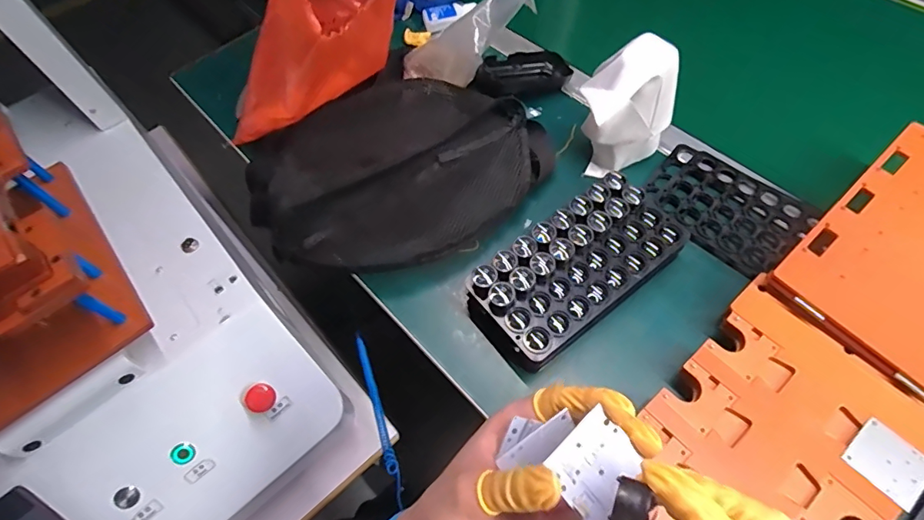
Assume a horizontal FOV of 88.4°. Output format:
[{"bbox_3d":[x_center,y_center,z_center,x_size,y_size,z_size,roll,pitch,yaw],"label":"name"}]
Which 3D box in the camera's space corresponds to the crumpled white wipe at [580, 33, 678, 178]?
[{"bbox_3d":[0.167,-0.148,0.487,0.092,0.117,0.087,19,63,14],"label":"crumpled white wipe"}]

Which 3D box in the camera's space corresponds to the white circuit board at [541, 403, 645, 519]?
[{"bbox_3d":[0.067,0.103,0.229,0.041,0.004,0.046,-41,89,-14],"label":"white circuit board"}]

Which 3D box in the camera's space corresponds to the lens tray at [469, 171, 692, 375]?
[{"bbox_3d":[0.106,0.008,0.441,0.195,0.047,0.097,-36,64,-15],"label":"lens tray"}]

